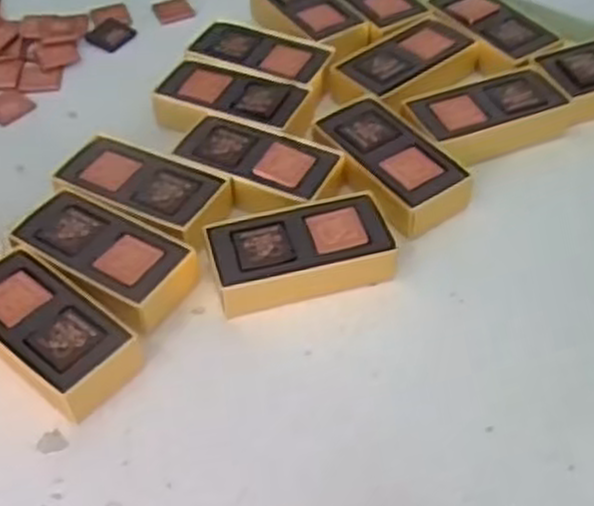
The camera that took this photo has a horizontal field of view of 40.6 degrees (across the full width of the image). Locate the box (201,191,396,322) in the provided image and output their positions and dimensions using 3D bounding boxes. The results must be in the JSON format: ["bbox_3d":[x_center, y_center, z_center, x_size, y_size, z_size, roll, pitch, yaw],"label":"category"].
[{"bbox_3d":[0.003,-0.001,0.516,0.115,0.029,0.057,-14,49,-10],"label":"box"}]

